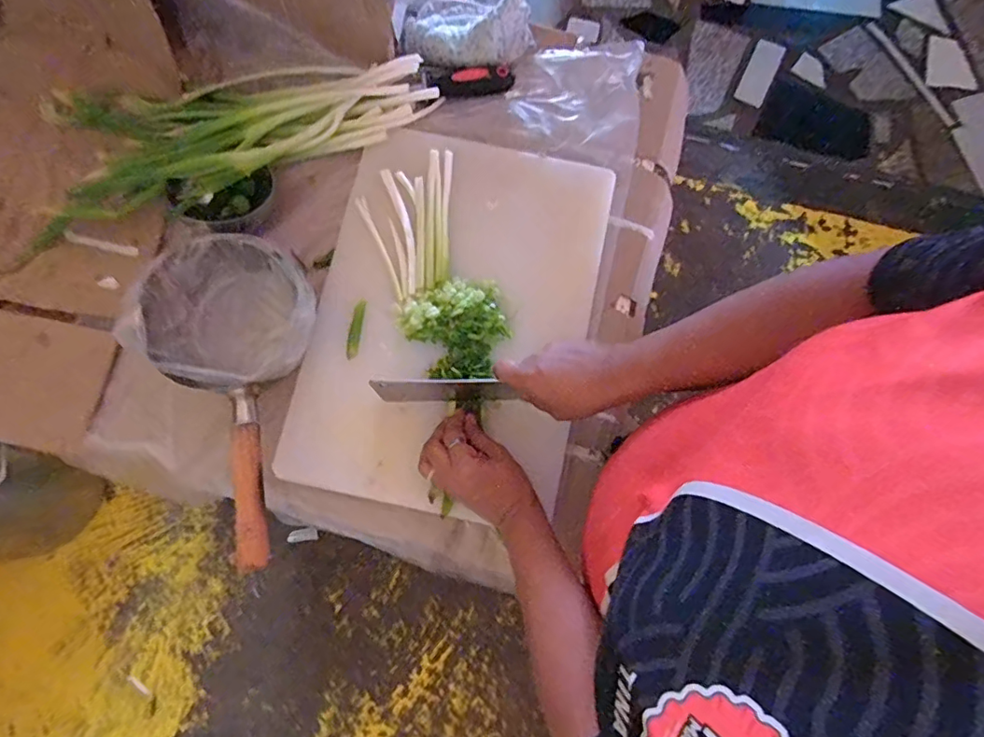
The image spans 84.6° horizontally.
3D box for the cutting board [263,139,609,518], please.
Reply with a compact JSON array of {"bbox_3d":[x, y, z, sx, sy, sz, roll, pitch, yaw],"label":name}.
[{"bbox_3d":[-0.041,-0.064,0.615,0.307,0.017,0.423,12,79,2],"label":"cutting board"}]

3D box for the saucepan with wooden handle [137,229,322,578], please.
[{"bbox_3d":[-0.250,0.026,0.559,0.162,0.077,0.330,-14,79,-3],"label":"saucepan with wooden handle"}]

